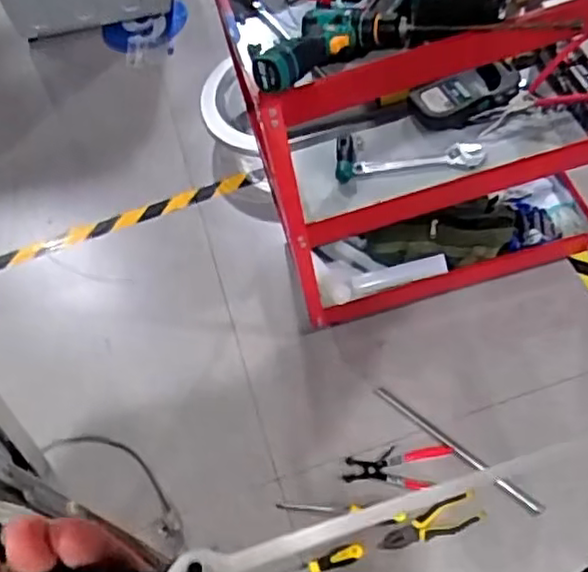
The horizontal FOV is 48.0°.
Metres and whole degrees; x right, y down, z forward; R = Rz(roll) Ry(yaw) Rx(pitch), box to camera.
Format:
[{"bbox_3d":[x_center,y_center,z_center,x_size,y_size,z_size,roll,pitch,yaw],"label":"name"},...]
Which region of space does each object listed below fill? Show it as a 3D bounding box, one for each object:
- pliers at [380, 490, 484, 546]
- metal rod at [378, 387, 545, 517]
[{"bbox_3d":[0.250,0.435,1.204,0.189,0.029,0.060,-22,57,-4],"label":"pliers"},{"bbox_3d":[0.310,0.313,1.290,0.383,0.015,0.024,36,64,27],"label":"metal rod"}]

